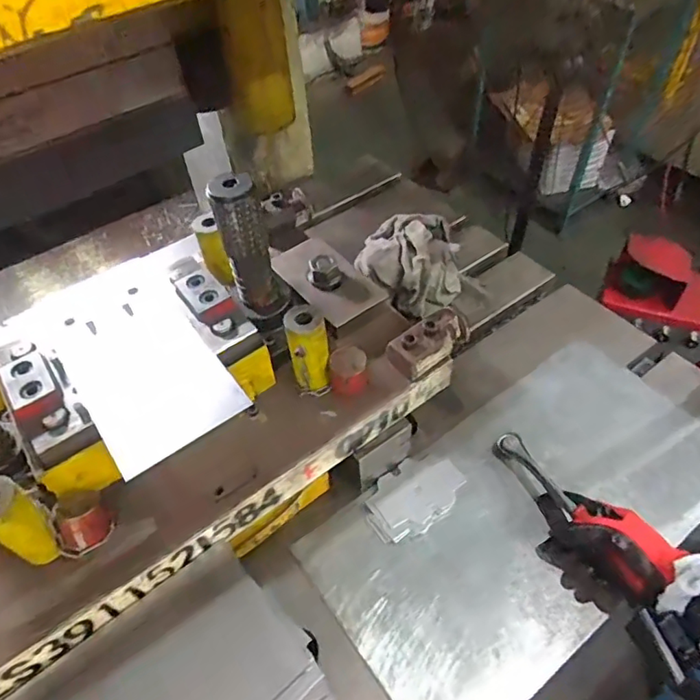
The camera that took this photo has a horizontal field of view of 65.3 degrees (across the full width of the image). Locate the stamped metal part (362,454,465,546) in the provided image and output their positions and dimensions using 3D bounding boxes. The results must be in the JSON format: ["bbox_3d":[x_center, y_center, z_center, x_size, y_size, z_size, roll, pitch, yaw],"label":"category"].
[{"bbox_3d":[0.075,0.170,0.640,0.119,0.014,0.078,-33,55,-22],"label":"stamped metal part"}]

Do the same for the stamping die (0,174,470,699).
[{"bbox_3d":[-0.209,0.028,0.546,0.596,0.220,0.349,-36,56,-24],"label":"stamping die"}]

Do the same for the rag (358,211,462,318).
[{"bbox_3d":[0.090,-0.155,0.866,0.159,0.066,0.210,-3,50,2],"label":"rag"}]

